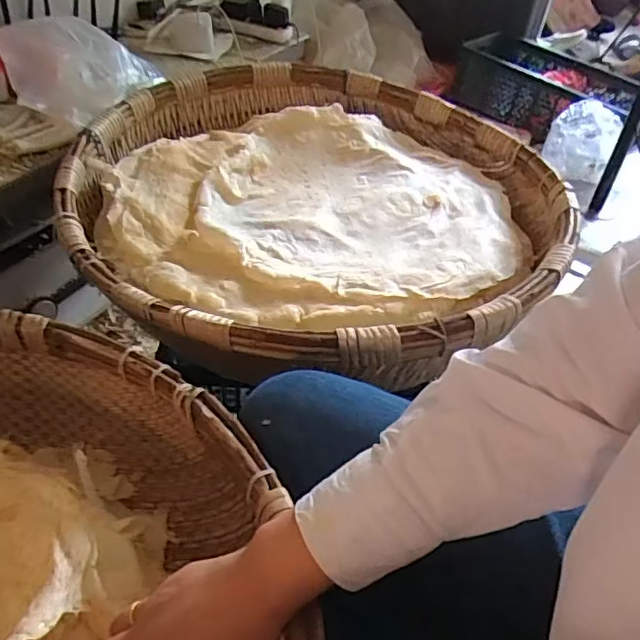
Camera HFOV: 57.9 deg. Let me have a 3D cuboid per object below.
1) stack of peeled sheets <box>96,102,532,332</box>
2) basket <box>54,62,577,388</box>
[{"bbox_3d":[0.007,-0.164,0.813,0.586,0.057,0.497,-5,43,-12],"label":"stack of peeled sheets"},{"bbox_3d":[0.005,-0.191,0.823,0.642,0.098,0.715,24,45,19],"label":"basket"}]

